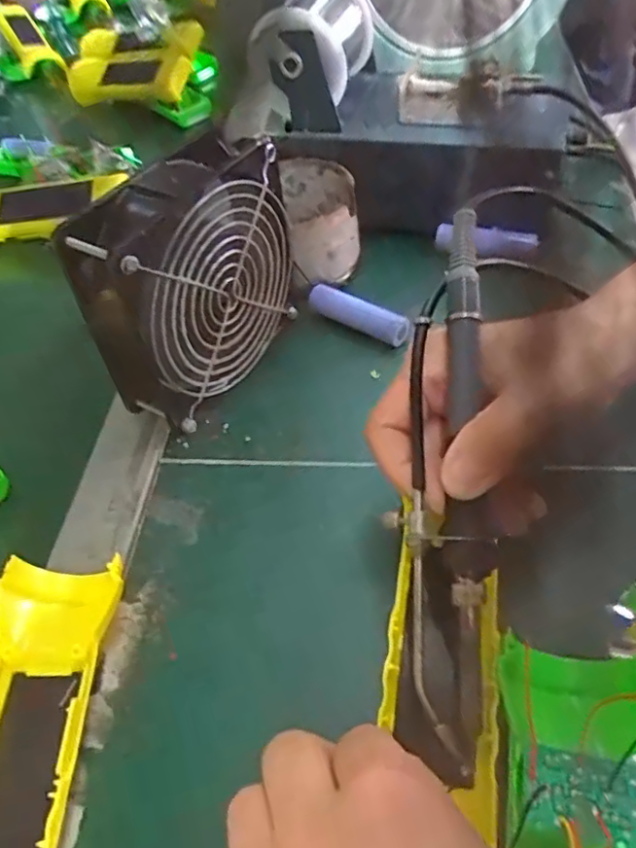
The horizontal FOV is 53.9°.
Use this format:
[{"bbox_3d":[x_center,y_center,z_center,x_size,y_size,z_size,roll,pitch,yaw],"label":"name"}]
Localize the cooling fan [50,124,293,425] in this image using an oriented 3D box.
[{"bbox_3d":[-0.065,-0.074,0.336,0.050,0.121,0.123,22,56,25],"label":"cooling fan"}]

